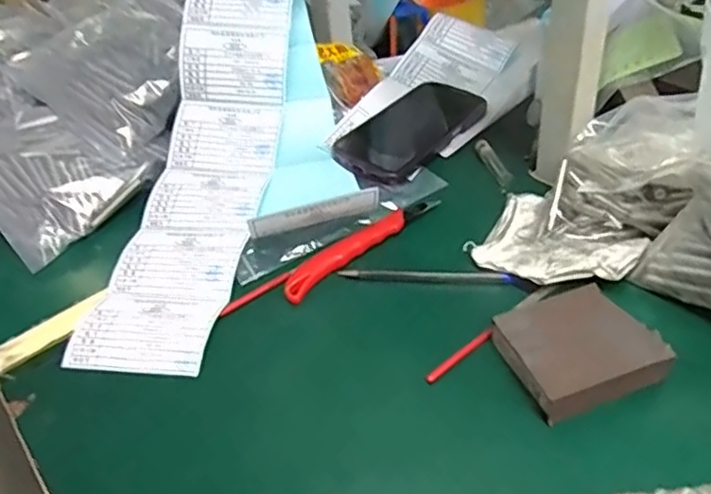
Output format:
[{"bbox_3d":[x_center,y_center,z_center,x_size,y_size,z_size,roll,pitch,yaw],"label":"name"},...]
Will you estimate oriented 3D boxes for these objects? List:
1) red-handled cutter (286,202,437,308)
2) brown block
[{"bbox_3d":[0.003,-0.004,0.484,0.147,0.011,0.024,-34,47,-28],"label":"red-handled cutter"},{"bbox_3d":[0.134,0.059,0.375,0.080,0.025,0.069,-17,41,-10],"label":"brown block"}]

